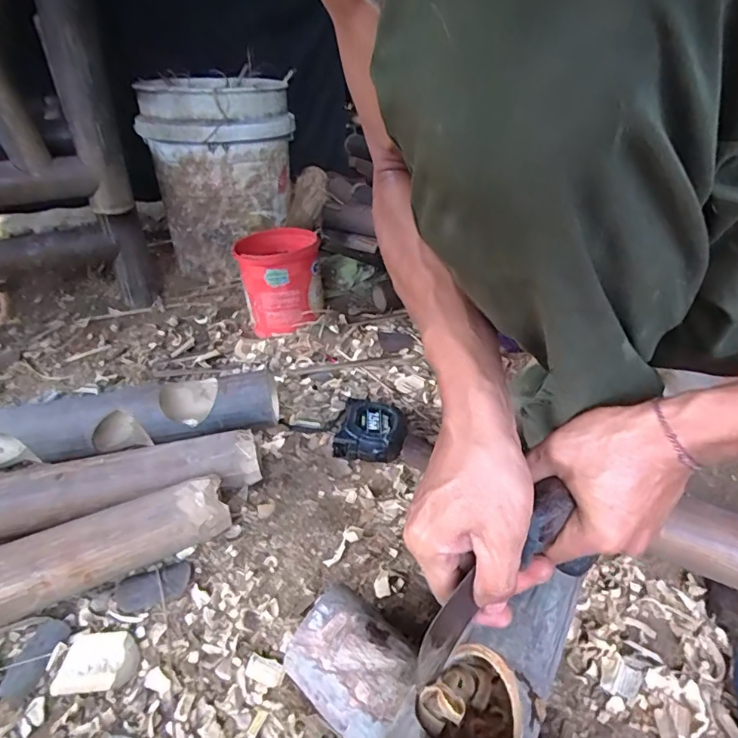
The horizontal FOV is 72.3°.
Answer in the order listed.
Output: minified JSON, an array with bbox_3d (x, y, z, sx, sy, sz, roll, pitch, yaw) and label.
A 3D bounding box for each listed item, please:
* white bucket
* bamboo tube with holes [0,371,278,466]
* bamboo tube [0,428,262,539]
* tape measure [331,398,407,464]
[{"bbox_3d":[-0.312,-0.413,1.117,0.291,0.379,0.306,-6,32,-9],"label":"white bucket"},{"bbox_3d":[-0.348,0.063,0.610,0.457,0.086,0.079,-4,32,-5],"label":"bamboo tube with holes"},{"bbox_3d":[-0.363,0.139,0.503,0.496,0.069,0.061,-9,33,-13],"label":"bamboo tube"},{"bbox_3d":[0.002,0.076,0.621,0.083,0.042,0.077,1,32,2],"label":"tape measure"}]

